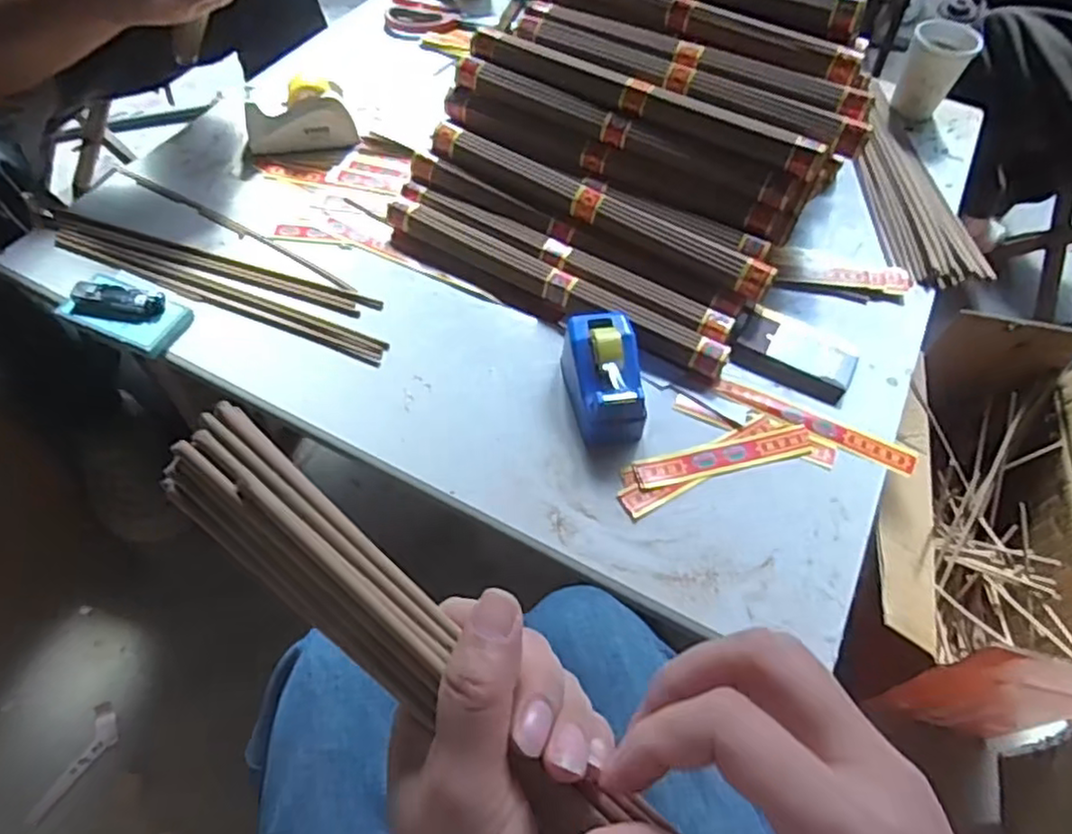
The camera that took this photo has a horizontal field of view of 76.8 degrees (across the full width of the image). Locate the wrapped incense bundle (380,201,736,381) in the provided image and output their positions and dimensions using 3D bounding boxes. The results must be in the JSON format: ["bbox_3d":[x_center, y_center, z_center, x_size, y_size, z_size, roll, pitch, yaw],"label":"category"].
[{"bbox_3d":[0.010,-0.117,0.622,0.342,0.029,0.048,29,61,14],"label":"wrapped incense bundle"}]

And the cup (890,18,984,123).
[{"bbox_3d":[0.471,-0.413,0.806,0.073,0.089,0.081,31,61,16],"label":"cup"}]

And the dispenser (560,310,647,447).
[{"bbox_3d":[0.057,-0.032,0.553,0.058,0.056,0.105,-5,58,-6],"label":"dispenser"}]

